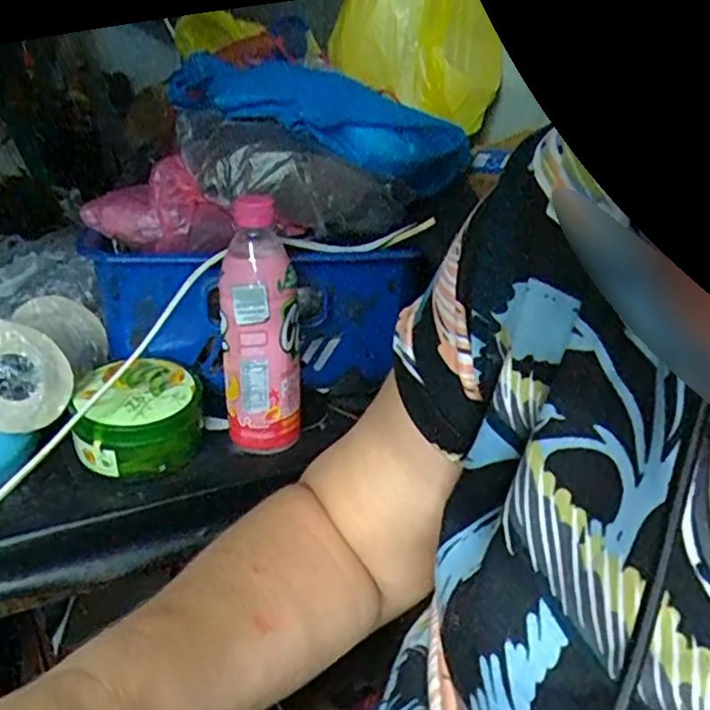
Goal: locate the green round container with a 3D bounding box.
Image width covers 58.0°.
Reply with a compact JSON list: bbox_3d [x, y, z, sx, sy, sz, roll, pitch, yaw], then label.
[{"bbox_3d":[-0.179,0.053,0.535,0.099,0.076,0.085,-7,26,-22],"label":"green round container"}]

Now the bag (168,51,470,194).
[{"bbox_3d":[-0.036,-0.219,0.575,0.281,0.070,0.072,18,25,0],"label":"bag"}]

